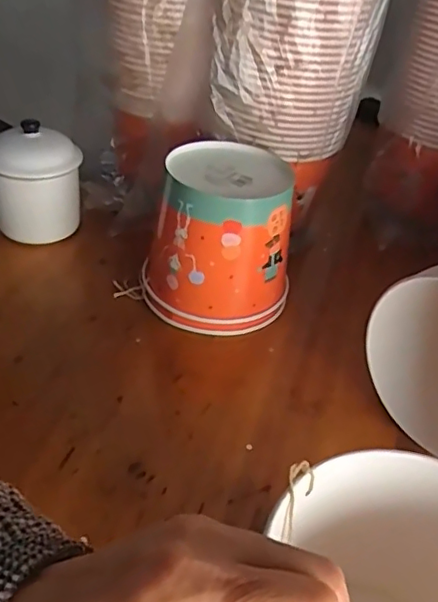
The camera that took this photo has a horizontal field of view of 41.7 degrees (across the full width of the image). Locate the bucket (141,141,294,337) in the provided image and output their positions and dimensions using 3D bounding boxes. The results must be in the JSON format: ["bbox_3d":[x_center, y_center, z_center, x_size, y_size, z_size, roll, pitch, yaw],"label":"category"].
[{"bbox_3d":[0.001,-0.065,0.611,0.152,0.155,0.132,5,37,-3],"label":"bucket"}]

